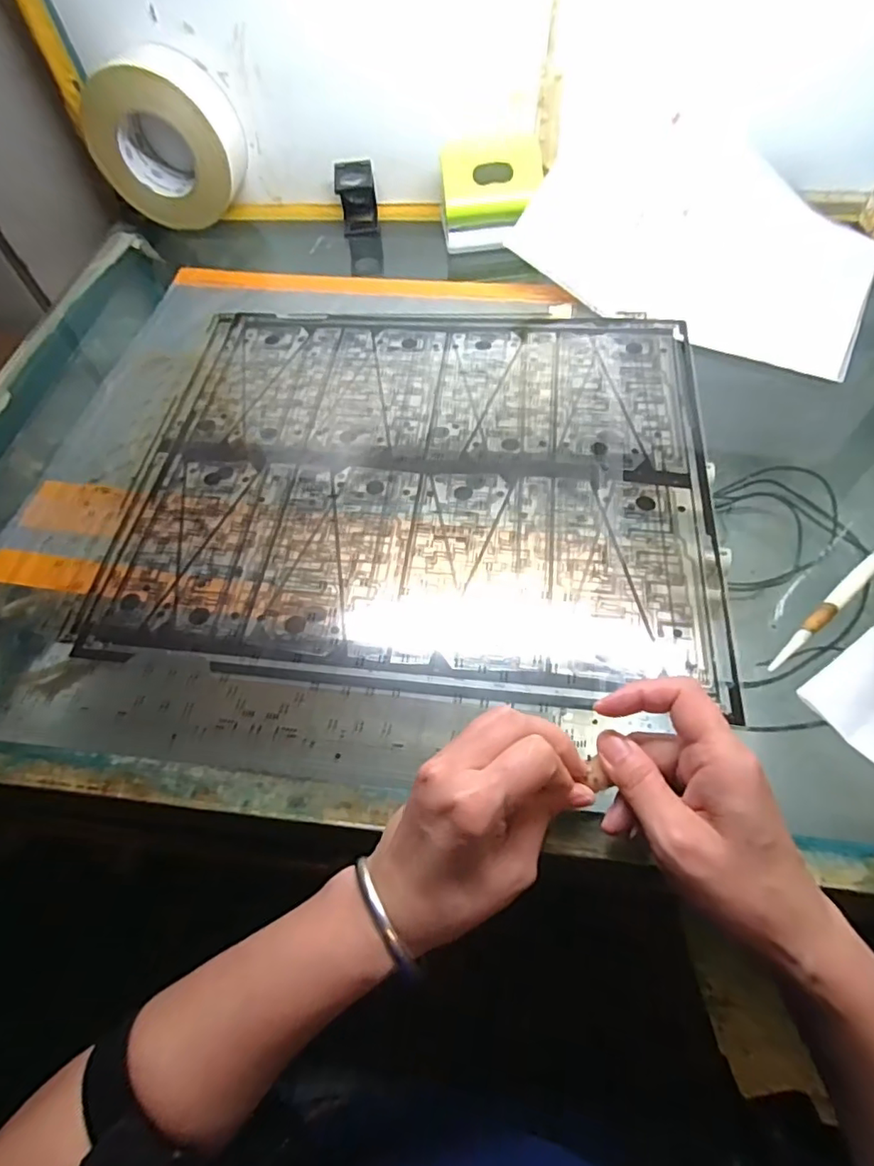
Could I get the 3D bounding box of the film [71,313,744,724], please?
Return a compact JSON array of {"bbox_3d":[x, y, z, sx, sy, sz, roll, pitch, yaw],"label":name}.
[{"bbox_3d":[-0.014,-0.090,0.426,0.418,0.007,0.352,4,60,7],"label":"film"}]

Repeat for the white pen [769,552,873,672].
[{"bbox_3d":[0.245,0.007,0.341,0.140,0.008,0.010,-38,64,-17],"label":"white pen"}]

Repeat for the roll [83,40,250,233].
[{"bbox_3d":[-0.273,-0.445,0.572,0.132,0.127,0.074,10,61,10],"label":"roll"}]

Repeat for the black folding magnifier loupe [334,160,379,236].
[{"bbox_3d":[-0.084,-0.405,0.598,0.038,0.063,0.038,-6,59,1],"label":"black folding magnifier loupe"}]

